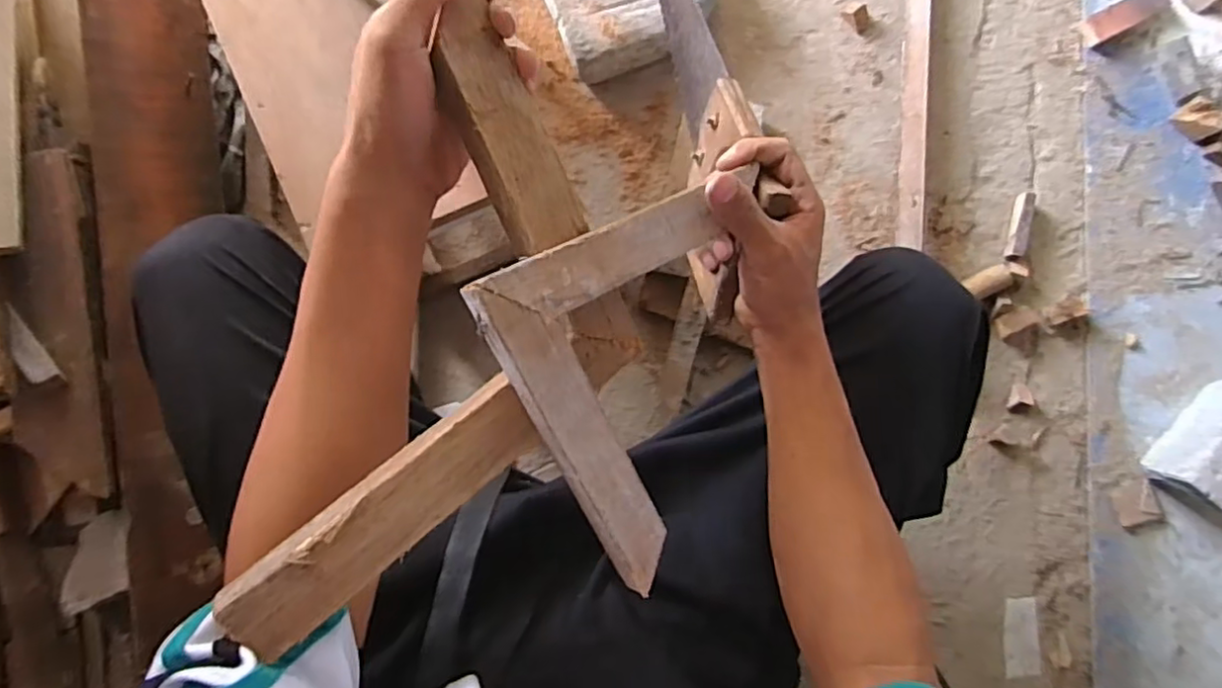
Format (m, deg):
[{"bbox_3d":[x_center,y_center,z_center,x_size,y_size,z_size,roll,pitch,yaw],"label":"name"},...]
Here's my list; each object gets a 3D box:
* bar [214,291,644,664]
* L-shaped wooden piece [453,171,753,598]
[{"bbox_3d":[-0.076,0.056,0.325,0.236,0.017,0.039,-39,86,-23],"label":"bar"},{"bbox_3d":[-0.010,0.010,0.339,0.139,0.015,0.211,20,82,-33],"label":"L-shaped wooden piece"}]

